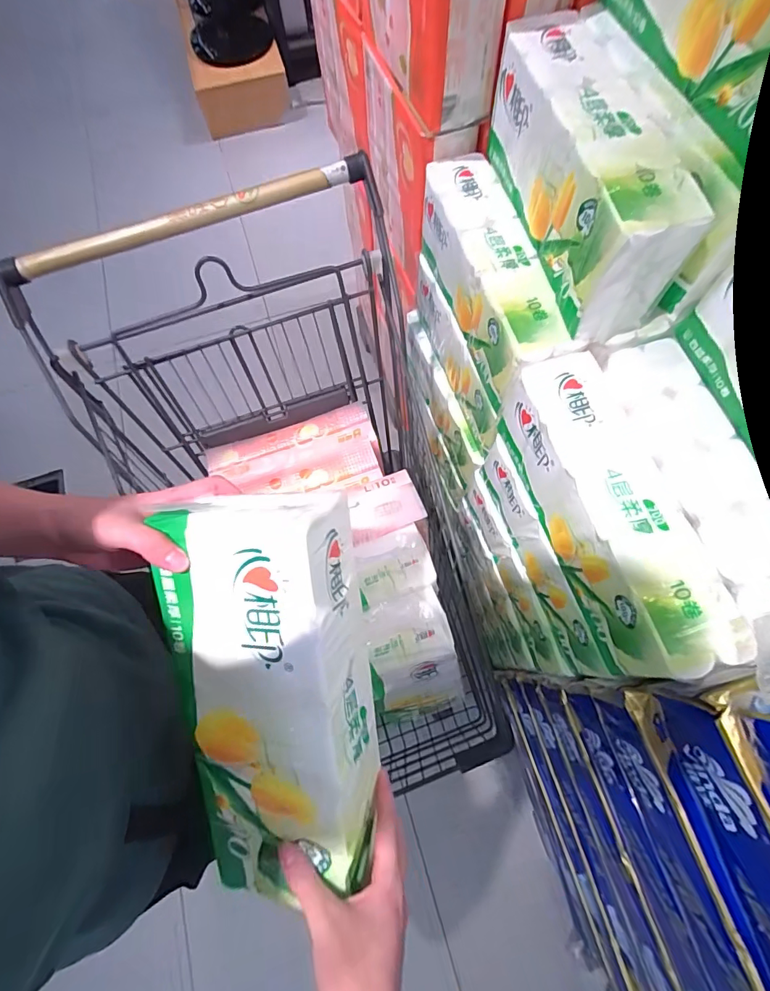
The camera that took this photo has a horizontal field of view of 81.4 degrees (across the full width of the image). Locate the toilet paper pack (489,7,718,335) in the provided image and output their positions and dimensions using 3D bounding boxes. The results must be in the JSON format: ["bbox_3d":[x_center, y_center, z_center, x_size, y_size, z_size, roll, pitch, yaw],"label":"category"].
[{"bbox_3d":[0.226,-0.359,0.514,0.102,0.163,0.330,-13,66,-4],"label":"toilet paper pack"}]

